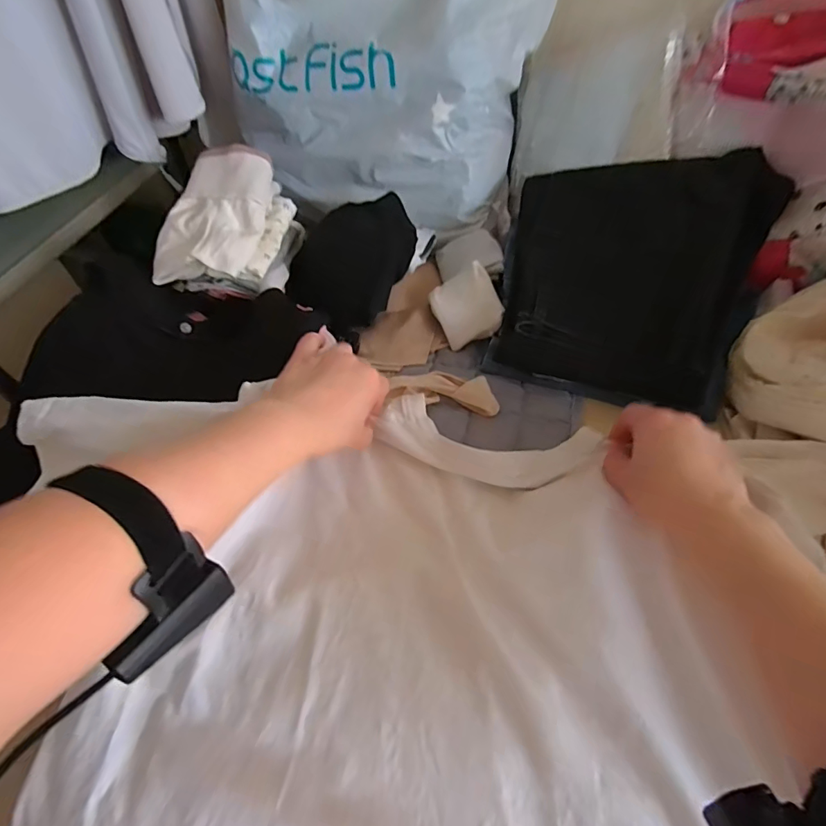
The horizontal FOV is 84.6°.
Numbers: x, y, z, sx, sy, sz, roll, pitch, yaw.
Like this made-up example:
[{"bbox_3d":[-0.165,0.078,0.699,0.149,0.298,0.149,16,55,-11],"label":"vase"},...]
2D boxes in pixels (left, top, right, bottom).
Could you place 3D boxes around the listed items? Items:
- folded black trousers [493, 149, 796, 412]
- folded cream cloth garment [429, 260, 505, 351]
[{"bbox_3d":[0.231,-0.146,0.463,0.252,0.064,0.277,12,76,9],"label":"folded black trousers"},{"bbox_3d":[0.057,-0.115,0.492,0.065,0.050,0.073,-10,55,-8],"label":"folded cream cloth garment"}]

